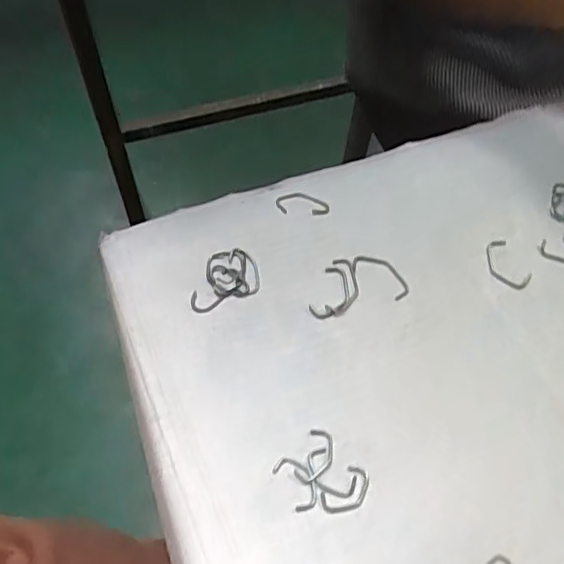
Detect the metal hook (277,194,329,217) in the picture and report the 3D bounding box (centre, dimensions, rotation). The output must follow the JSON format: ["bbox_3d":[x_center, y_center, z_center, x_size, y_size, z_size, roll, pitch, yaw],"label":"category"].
[{"bbox_3d":[0.015,-0.057,0.426,0.039,0.004,0.017,2,56,3],"label":"metal hook"}]

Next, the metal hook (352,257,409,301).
[{"bbox_3d":[0.067,-0.005,0.389,0.042,0.004,0.021,34,63,22],"label":"metal hook"}]

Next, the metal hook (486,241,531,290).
[{"bbox_3d":[0.152,-0.012,0.393,0.025,0.004,0.038,-24,59,-14],"label":"metal hook"}]

